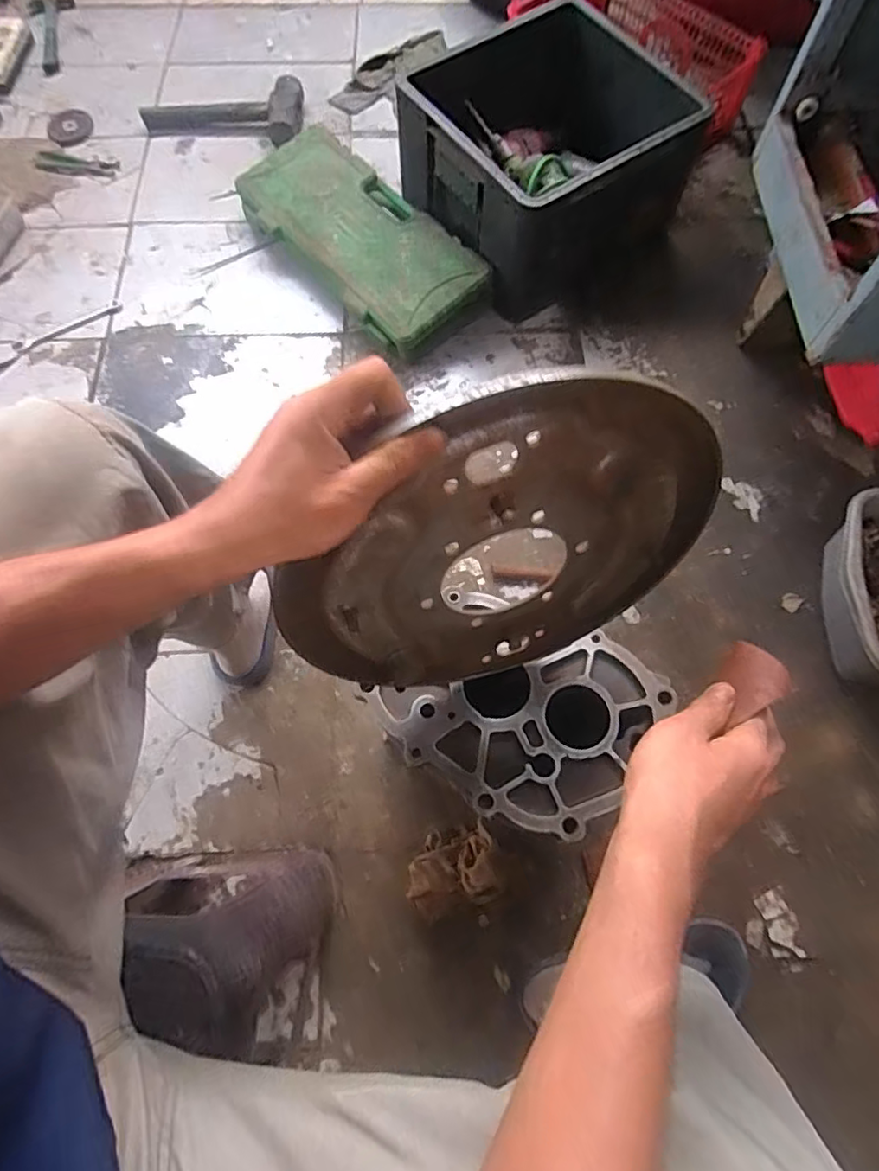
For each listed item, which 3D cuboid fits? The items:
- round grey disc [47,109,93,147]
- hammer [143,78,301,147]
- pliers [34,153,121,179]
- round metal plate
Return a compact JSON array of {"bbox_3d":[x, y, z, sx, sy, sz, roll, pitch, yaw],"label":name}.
[{"bbox_3d":[-0.767,-0.952,1.221,0.091,0.006,0.112,-13,70,-4],"label":"round grey disc"},{"bbox_3d":[-0.440,-0.944,1.192,0.331,0.059,0.123,-6,69,-1],"label":"hammer"},{"bbox_3d":[-0.729,-0.842,1.180,0.192,0.012,0.051,13,70,6],"label":"pliers"},{"bbox_3d":[0.047,-0.008,0.405,0.295,0.266,0.012,-41,51,28],"label":"round metal plate"}]

